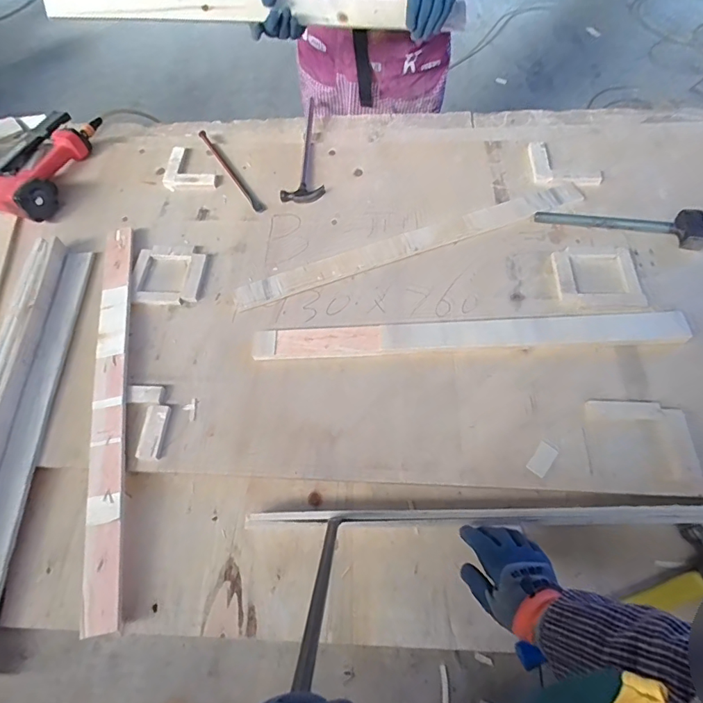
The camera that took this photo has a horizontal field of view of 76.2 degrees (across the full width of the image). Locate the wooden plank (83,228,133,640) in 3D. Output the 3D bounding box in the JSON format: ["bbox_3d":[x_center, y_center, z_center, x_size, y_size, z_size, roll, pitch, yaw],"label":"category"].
[{"bbox_3d":[-0.422,0.067,0.787,0.056,0.022,0.738,-7,63,-12],"label":"wooden plank"}]

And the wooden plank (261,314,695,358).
[{"bbox_3d":[0.201,-0.027,0.801,0.774,0.030,0.051,-2,62,3],"label":"wooden plank"}]

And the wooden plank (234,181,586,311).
[{"bbox_3d":[0.122,-0.225,0.922,0.758,0.021,0.059,-18,62,-5],"label":"wooden plank"}]

